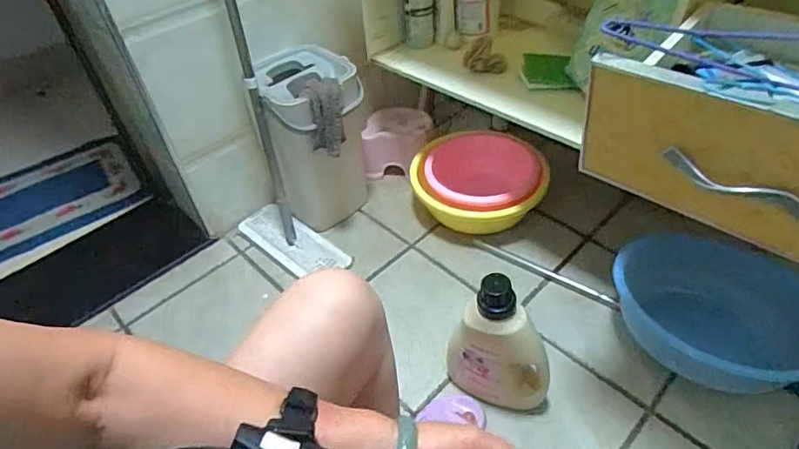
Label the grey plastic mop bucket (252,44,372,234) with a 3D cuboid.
[{"bbox_3d":[-0.190,-0.191,1.203,0.217,0.401,0.250,-14,46,-9],"label":"grey plastic mop bucket"}]

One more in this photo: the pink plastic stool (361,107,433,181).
[{"bbox_3d":[-0.004,-0.228,1.392,0.190,0.141,0.167,-3,45,2],"label":"pink plastic stool"}]

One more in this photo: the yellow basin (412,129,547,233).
[{"bbox_3d":[0.193,-0.099,1.256,0.309,0.140,0.281,-2,45,2],"label":"yellow basin"}]

